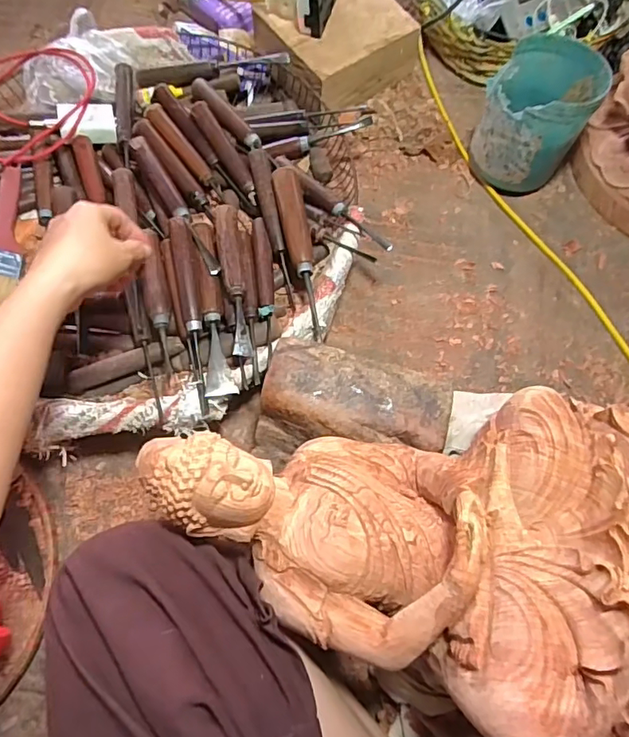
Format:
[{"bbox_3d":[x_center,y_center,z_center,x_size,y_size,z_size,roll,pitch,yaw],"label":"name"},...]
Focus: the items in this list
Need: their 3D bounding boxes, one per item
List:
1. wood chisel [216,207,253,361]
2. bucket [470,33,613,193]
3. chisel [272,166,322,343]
[{"bbox_3d":[-0.081,-0.089,0.505,0.022,0.027,0.172,-8,71,-3],"label":"wood chisel"},{"bbox_3d":[0.248,-0.284,0.580,0.107,0.120,0.118,31,75,12],"label":"bucket"},{"bbox_3d":[-0.013,-0.120,0.517,0.027,0.033,0.184,-12,71,-5],"label":"chisel"}]

